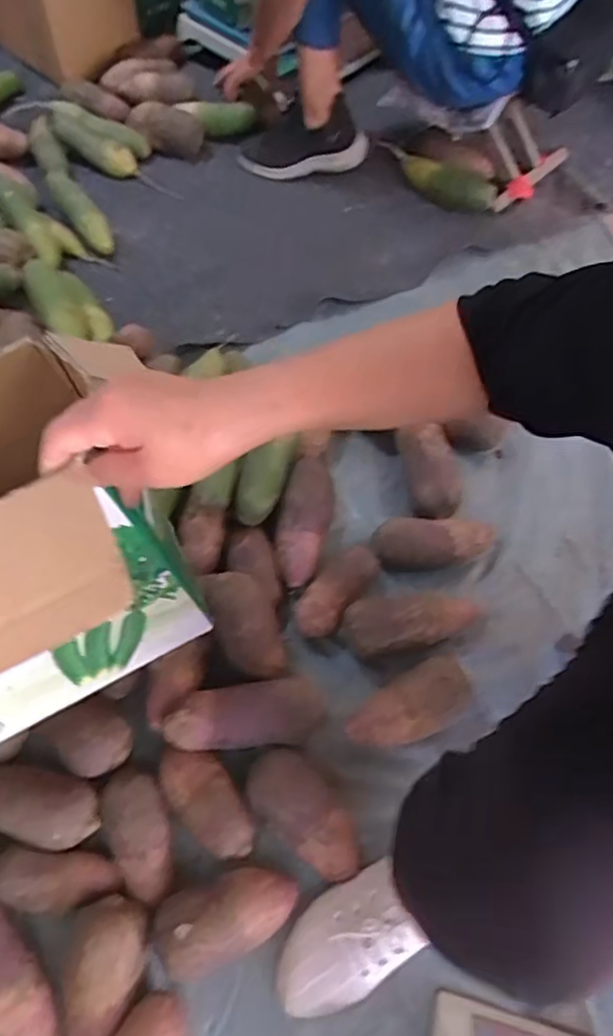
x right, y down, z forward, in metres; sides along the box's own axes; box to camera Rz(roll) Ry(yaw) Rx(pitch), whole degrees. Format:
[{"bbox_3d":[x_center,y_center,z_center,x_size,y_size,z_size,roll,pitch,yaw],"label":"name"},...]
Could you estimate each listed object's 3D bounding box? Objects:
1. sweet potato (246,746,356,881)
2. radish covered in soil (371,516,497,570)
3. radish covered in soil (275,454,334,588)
[{"bbox_3d":[0.001,0.317,0.671,0.148,0.064,0.080,38,69,16],"label":"sweet potato"},{"bbox_3d":[0.173,0.035,0.825,0.170,0.063,0.063,-2,63,-2],"label":"radish covered in soil"},{"bbox_3d":[-0.002,0.002,0.821,0.065,0.062,0.183,13,64,5],"label":"radish covered in soil"}]

